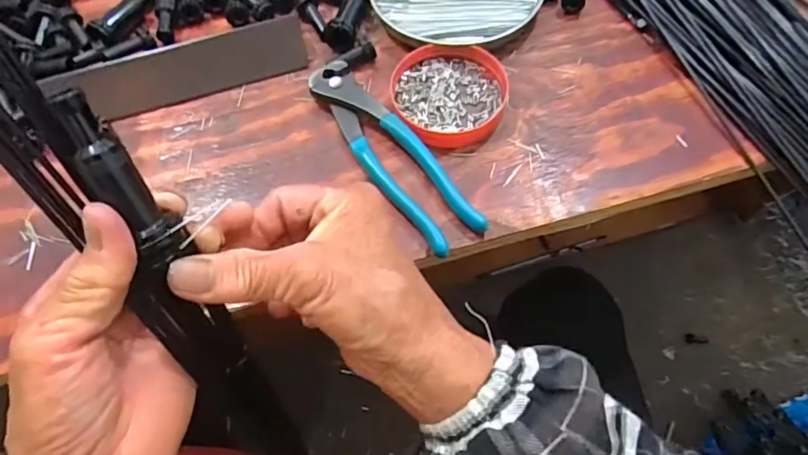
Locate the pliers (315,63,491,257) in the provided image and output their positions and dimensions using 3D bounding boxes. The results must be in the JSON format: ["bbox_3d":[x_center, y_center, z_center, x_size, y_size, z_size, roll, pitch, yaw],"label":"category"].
[{"bbox_3d":[-0.011,-0.051,0.368,0.041,0.016,0.163,-35,67,-14],"label":"pliers"}]

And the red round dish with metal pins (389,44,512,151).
[{"bbox_3d":[0.032,-0.092,0.386,0.077,0.015,0.075,-1,68,1],"label":"red round dish with metal pins"}]

